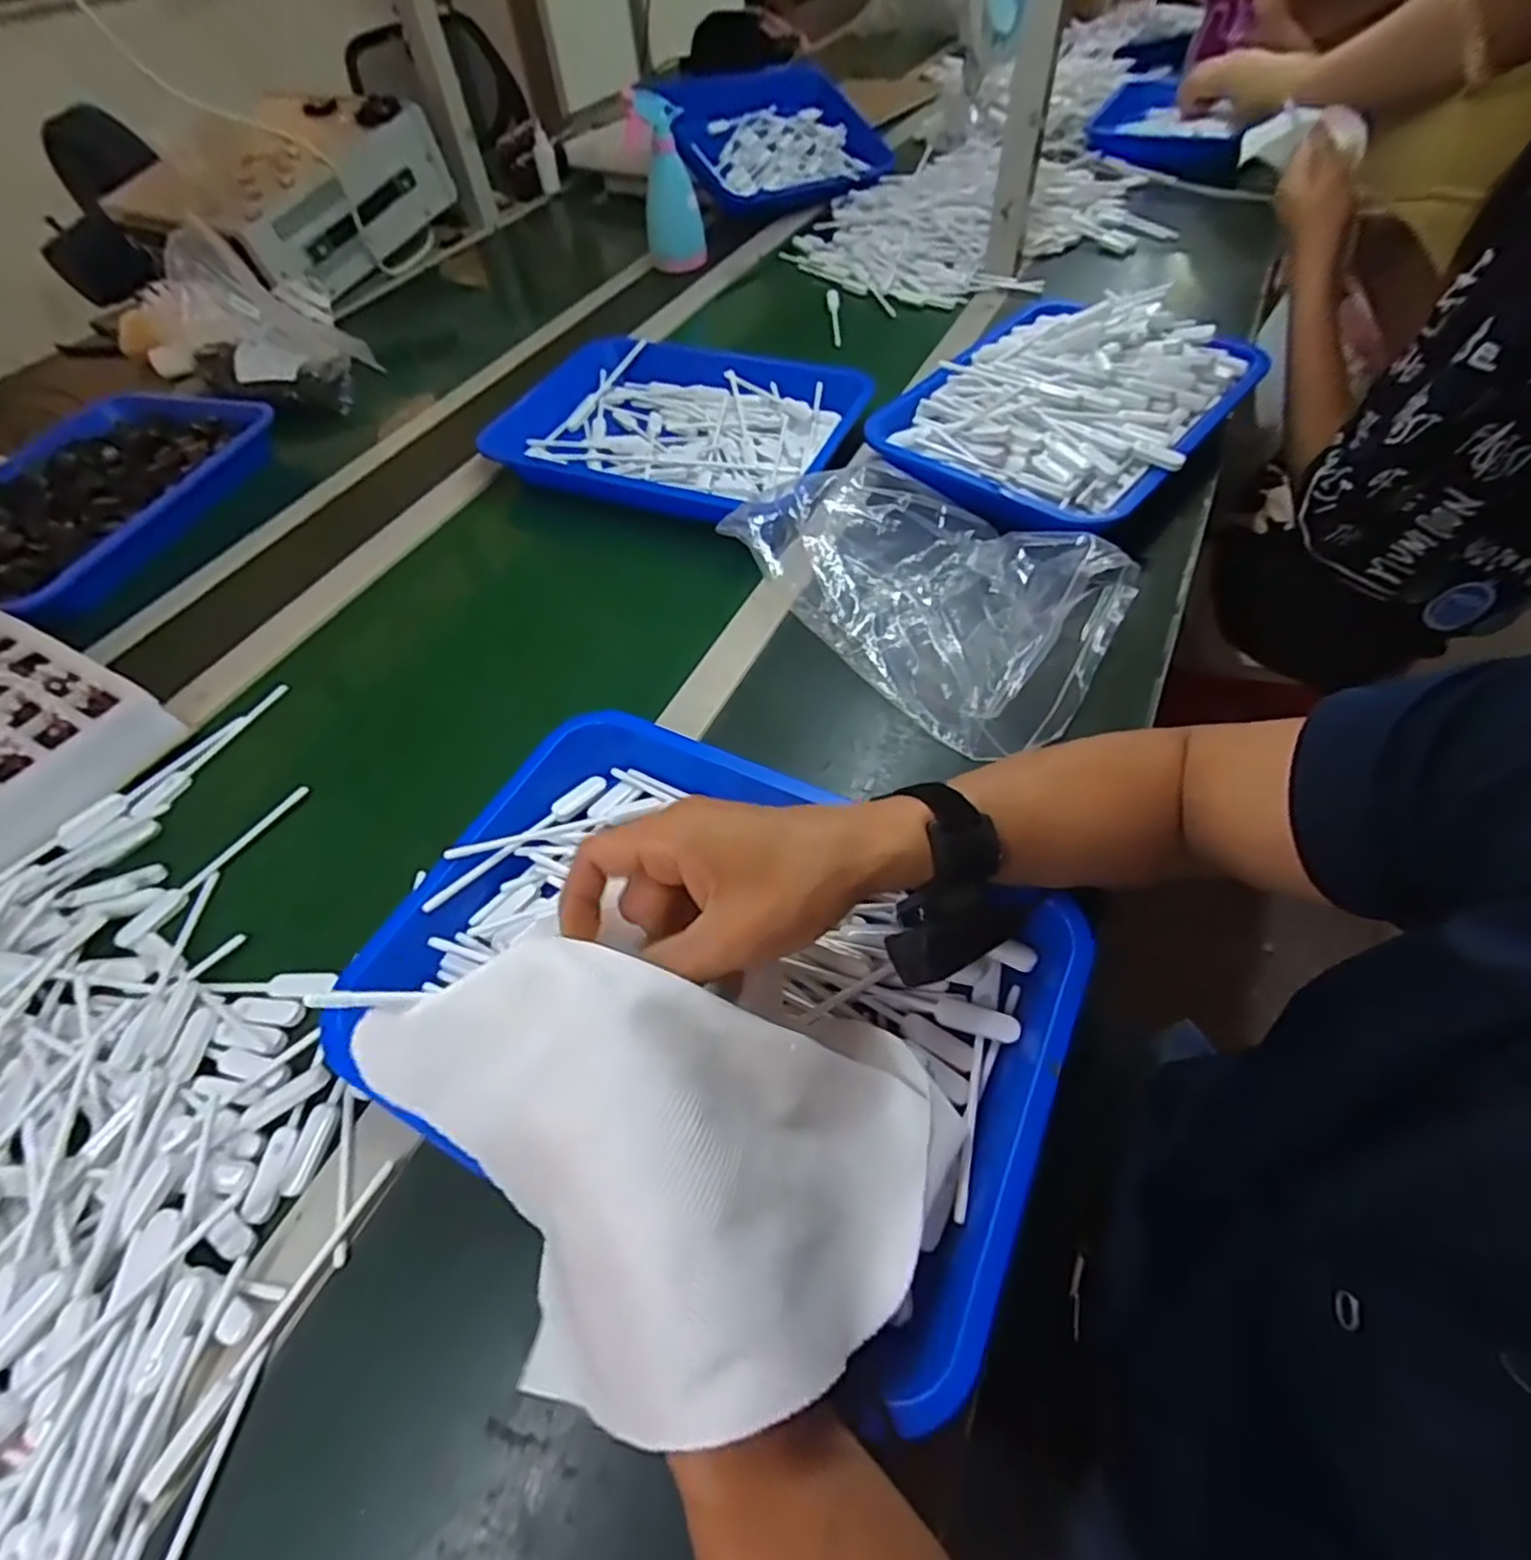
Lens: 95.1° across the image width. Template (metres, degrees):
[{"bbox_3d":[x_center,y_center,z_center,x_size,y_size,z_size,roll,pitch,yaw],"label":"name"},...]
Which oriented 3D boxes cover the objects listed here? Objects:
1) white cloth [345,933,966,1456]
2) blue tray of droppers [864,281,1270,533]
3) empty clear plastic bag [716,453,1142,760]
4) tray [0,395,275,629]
[{"bbox_3d":[-0.035,0.153,0.287,0.227,0.123,0.155,2,55,6],"label":"white cloth"},{"bbox_3d":[0.297,-0.379,0.693,0.272,0.078,0.358,33,63,24],"label":"blue tray of droppers"},{"bbox_3d":[0.137,-0.170,0.572,0.198,0.059,0.318,-34,59,-18],"label":"empty clear plastic bag"},{"bbox_3d":[-0.723,-0.295,0.746,0.276,0.046,0.350,9,56,10],"label":"tray"}]

